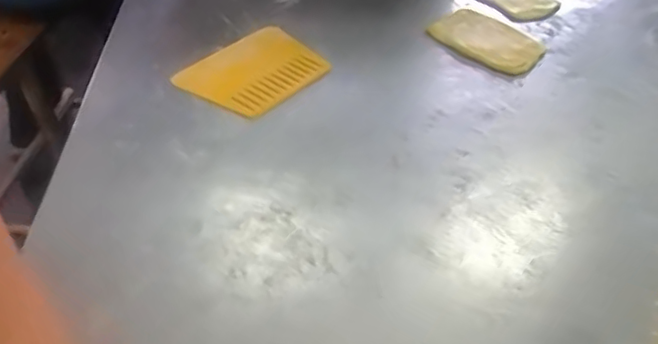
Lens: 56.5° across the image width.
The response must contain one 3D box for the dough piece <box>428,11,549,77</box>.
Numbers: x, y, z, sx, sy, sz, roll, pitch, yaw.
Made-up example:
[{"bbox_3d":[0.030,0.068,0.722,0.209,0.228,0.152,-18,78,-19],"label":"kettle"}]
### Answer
[{"bbox_3d":[0.205,-0.167,0.771,0.106,0.015,0.139,-18,48,-24],"label":"dough piece"}]

